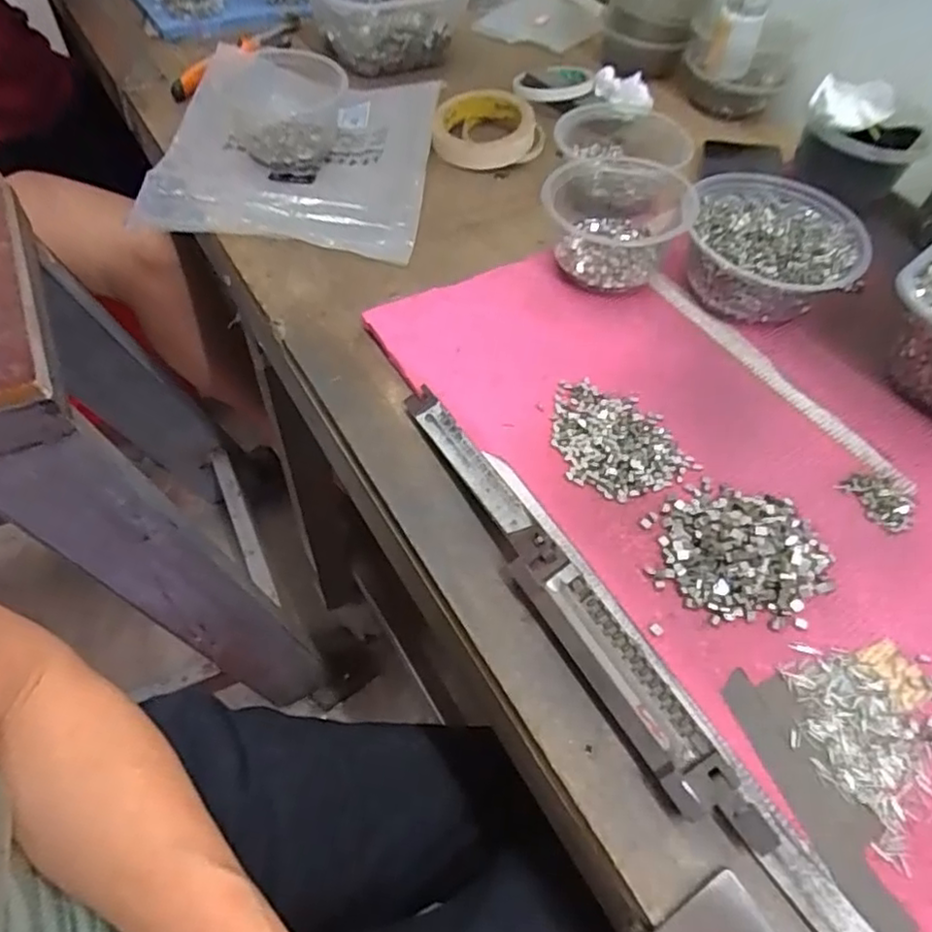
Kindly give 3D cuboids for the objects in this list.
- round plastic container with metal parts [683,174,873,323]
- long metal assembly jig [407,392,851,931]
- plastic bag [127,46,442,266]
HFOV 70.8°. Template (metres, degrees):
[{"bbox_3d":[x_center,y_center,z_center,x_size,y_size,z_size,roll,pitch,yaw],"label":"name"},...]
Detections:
[{"bbox_3d":[0.233,-0.167,0.503,0.124,0.055,0.121,2,54,-3],"label":"round plastic container with metal parts"},{"bbox_3d":[0.083,0.108,0.335,0.032,0.018,0.426,-26,61,-22],"label":"long metal assembly jig"},{"bbox_3d":[-0.154,-0.301,0.605,0.238,0.027,0.269,7,54,0],"label":"plastic bag"}]

